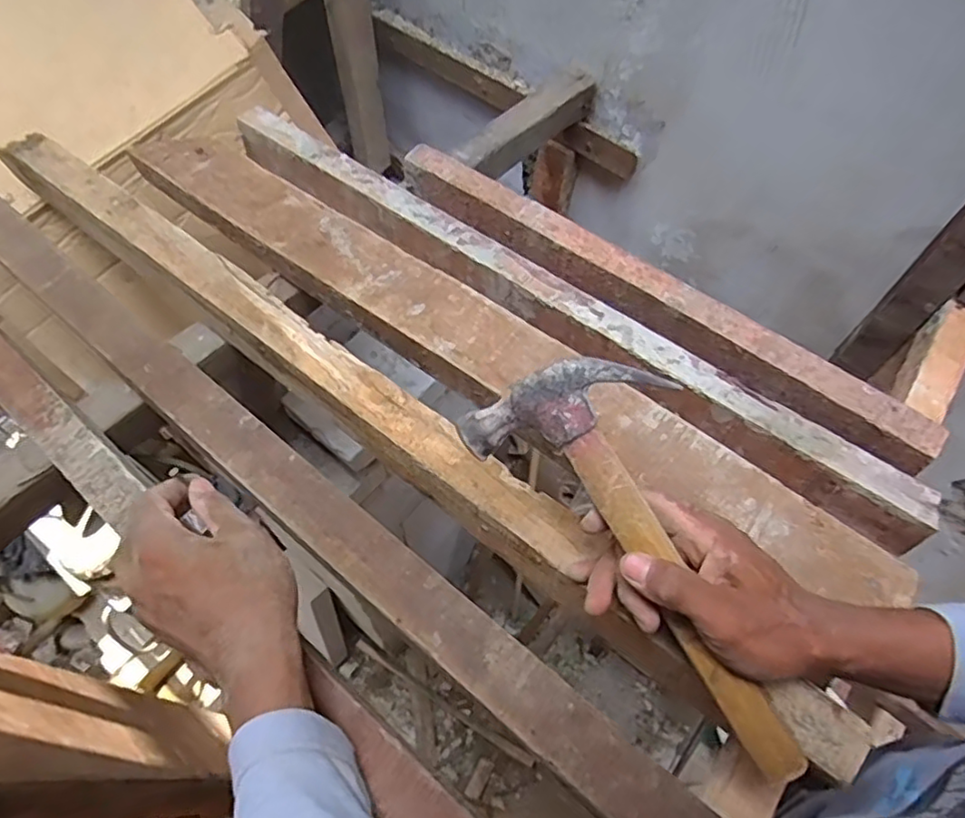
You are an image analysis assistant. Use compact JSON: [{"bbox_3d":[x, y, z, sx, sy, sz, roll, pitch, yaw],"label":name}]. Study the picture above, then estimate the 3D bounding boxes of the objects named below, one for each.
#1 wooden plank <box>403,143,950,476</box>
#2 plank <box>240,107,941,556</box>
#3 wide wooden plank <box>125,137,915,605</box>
[{"bbox_3d":[0.138,-0.117,0.595,0.560,0.052,0.047,37,65,19],"label":"wooden plank"},{"bbox_3d":[0.037,-0.114,0.596,0.758,0.054,0.053,35,64,18],"label":"plank"},{"bbox_3d":[-0.013,-0.061,0.561,0.766,0.039,0.096,33,63,17],"label":"wide wooden plank"}]

